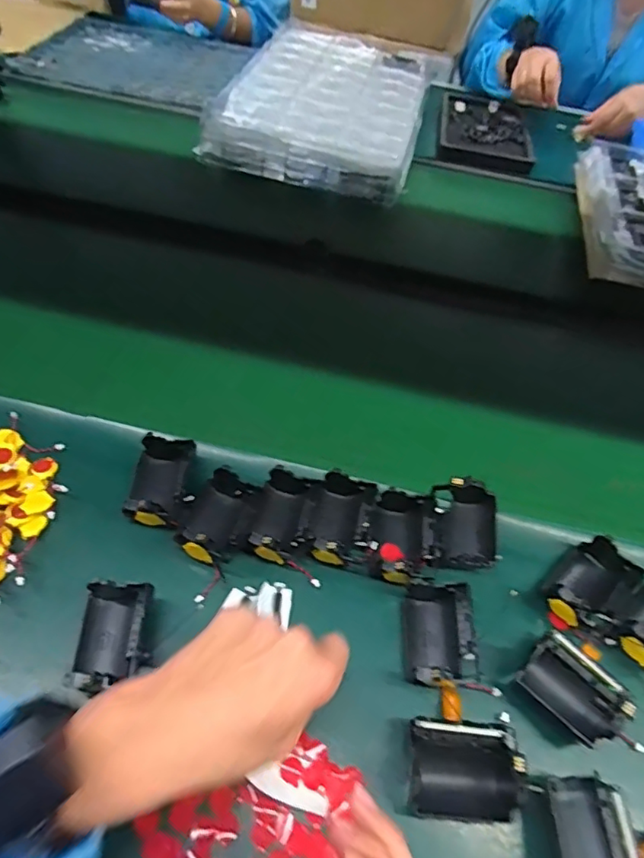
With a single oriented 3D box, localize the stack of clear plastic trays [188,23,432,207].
[{"bbox_3d":[0.013,-0.540,0.901,0.299,0.043,0.472,13,53,2],"label":"stack of clear plastic trays"}]

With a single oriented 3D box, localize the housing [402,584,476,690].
[{"bbox_3d":[0.088,0.156,0.420,0.047,0.038,0.076,6,53,-3],"label":"housing"}]

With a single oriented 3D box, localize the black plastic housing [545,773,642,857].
[{"bbox_3d":[0.176,0.266,0.356,0.044,0.030,0.072,2,53,-6],"label":"black plastic housing"}]

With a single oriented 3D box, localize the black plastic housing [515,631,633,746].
[{"bbox_3d":[0.184,0.191,0.405,0.071,0.025,0.047,40,59,21],"label":"black plastic housing"}]

